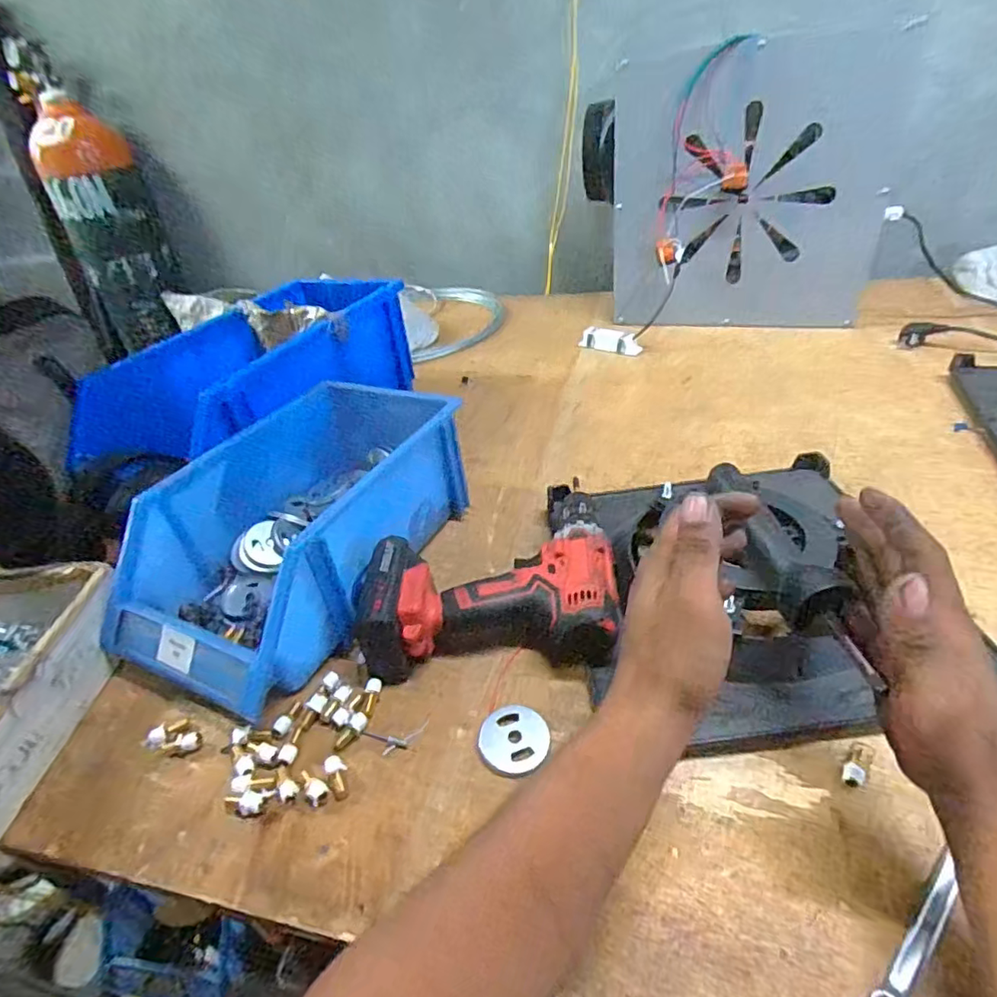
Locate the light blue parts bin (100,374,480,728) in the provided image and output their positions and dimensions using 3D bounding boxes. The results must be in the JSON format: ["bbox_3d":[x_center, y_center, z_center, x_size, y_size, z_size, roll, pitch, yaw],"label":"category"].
[{"bbox_3d":[-0.192,0.029,0.538,0.204,0.127,0.299,10,39,23],"label":"light blue parts bin"}]

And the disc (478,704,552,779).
[{"bbox_3d":[0.010,0.173,0.408,0.051,0.008,0.048,-5,36,4],"label":"disc"}]

